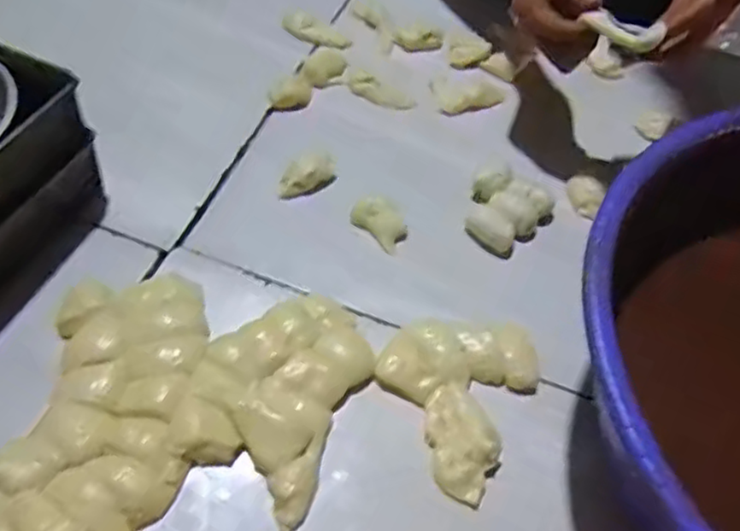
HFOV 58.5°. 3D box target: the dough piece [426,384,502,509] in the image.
[{"bbox_3d":[0.065,0.125,0.469,0.045,0.025,0.083,-6,57,-9],"label":"dough piece"}]

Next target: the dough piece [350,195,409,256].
[{"bbox_3d":[0.010,-0.038,0.580,0.048,0.027,0.032,27,58,12],"label":"dough piece"}]

